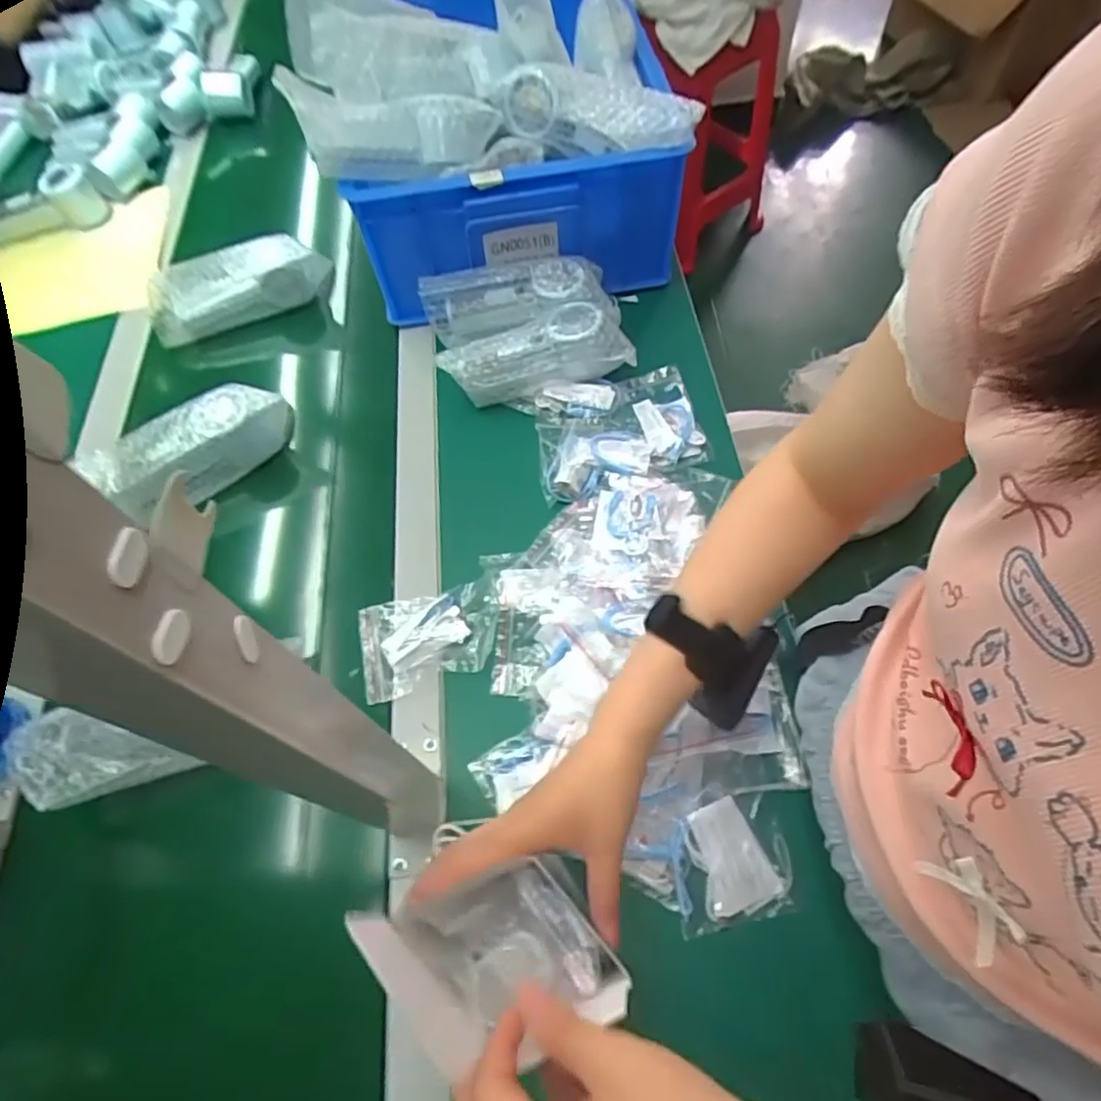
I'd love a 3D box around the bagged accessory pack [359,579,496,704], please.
[{"bbox_3d":[-0.103,0.075,0.557,0.118,0.022,0.082,-14,62,-8],"label":"bagged accessory pack"}]

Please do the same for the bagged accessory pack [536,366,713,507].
[{"bbox_3d":[0.066,-0.121,0.652,0.173,0.020,0.120,-16,62,-9],"label":"bagged accessory pack"}]

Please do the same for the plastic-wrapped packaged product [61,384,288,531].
[{"bbox_3d":[-0.350,-0.103,0.635,0.183,0.069,0.072,-37,67,-19],"label":"plastic-wrapped packaged product"}]

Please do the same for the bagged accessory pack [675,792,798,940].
[{"bbox_3d":[0.128,0.216,0.458,0.076,0.027,0.083,-6,61,-3],"label":"bagged accessory pack"}]

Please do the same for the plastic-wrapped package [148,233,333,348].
[{"bbox_3d":[-0.360,-0.312,0.750,0.198,0.069,0.062,-21,63,-11],"label":"plastic-wrapped package"}]

